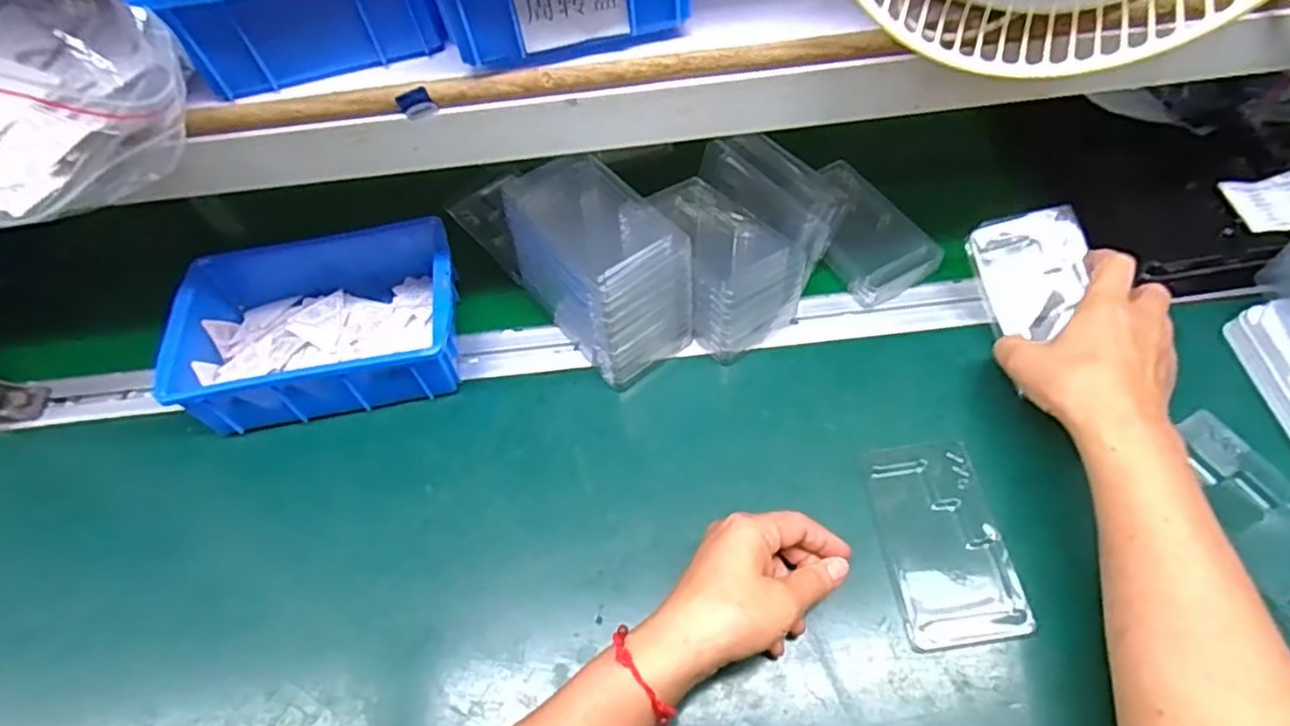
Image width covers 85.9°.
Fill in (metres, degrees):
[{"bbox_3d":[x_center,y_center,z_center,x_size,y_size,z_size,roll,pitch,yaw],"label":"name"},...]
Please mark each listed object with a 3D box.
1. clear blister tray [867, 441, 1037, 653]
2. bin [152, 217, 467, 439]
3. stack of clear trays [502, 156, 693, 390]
[{"bbox_3d":[0.190,0.113,0.447,0.073,0.012,0.127,-9,58,-1],"label":"clear blister tray"},{"bbox_3d":[-0.240,-0.027,0.530,0.200,0.069,0.131,-10,58,-1],"label":"bin"},{"bbox_3d":[-0.033,-0.070,0.515,0.081,0.106,0.130,-36,62,-17],"label":"stack of clear trays"}]

